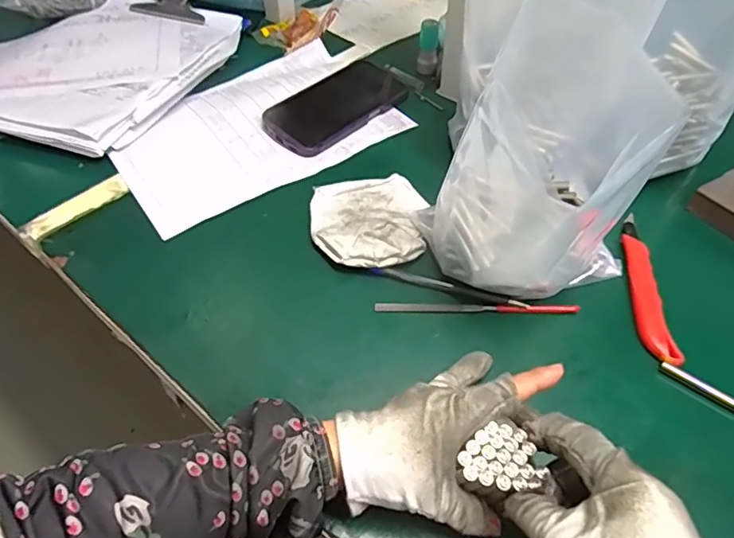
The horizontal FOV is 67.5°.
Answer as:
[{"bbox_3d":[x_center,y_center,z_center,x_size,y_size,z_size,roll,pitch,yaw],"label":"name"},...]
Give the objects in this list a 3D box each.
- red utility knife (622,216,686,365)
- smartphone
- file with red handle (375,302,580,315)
[{"bbox_3d":[0.223,0.010,0.446,0.023,0.015,0.153,4,48,4],"label":"red utility knife"},{"bbox_3d":[-0.035,-0.179,0.602,0.082,0.018,0.161,35,57,27],"label":"smartphone"},{"bbox_3d":[0.086,0.031,0.433,0.157,0.009,0.009,0,48,0],"label":"file with red handle"}]

